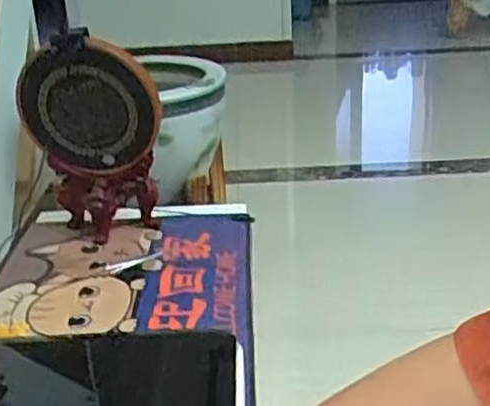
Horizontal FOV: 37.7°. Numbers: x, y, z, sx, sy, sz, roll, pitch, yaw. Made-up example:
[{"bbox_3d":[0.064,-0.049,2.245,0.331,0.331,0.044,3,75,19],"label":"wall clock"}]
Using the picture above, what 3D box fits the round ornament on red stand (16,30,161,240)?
[{"bbox_3d":[-0.270,-0.115,1.283,0.229,0.361,0.109,-2,21,-2],"label":"round ornament on red stand"}]

